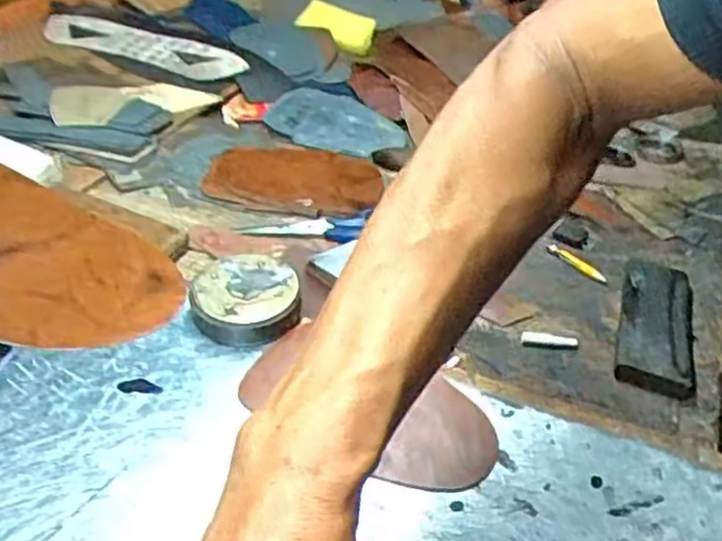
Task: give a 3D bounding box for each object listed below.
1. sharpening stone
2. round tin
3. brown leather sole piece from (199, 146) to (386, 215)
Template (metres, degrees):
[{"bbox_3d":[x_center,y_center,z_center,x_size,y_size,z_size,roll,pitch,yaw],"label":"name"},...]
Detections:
[{"bbox_3d":[0.237,0.036,0.594,0.054,0.020,0.171,14,37,15],"label":"sharpening stone"},{"bbox_3d":[-0.083,0.021,0.532,0.074,0.034,0.072,2,36,-1],"label":"round tin"},{"bbox_3d":[-0.067,-0.093,0.730,0.168,0.011,0.114,4,40,2],"label":"brown leather sole piece"}]

